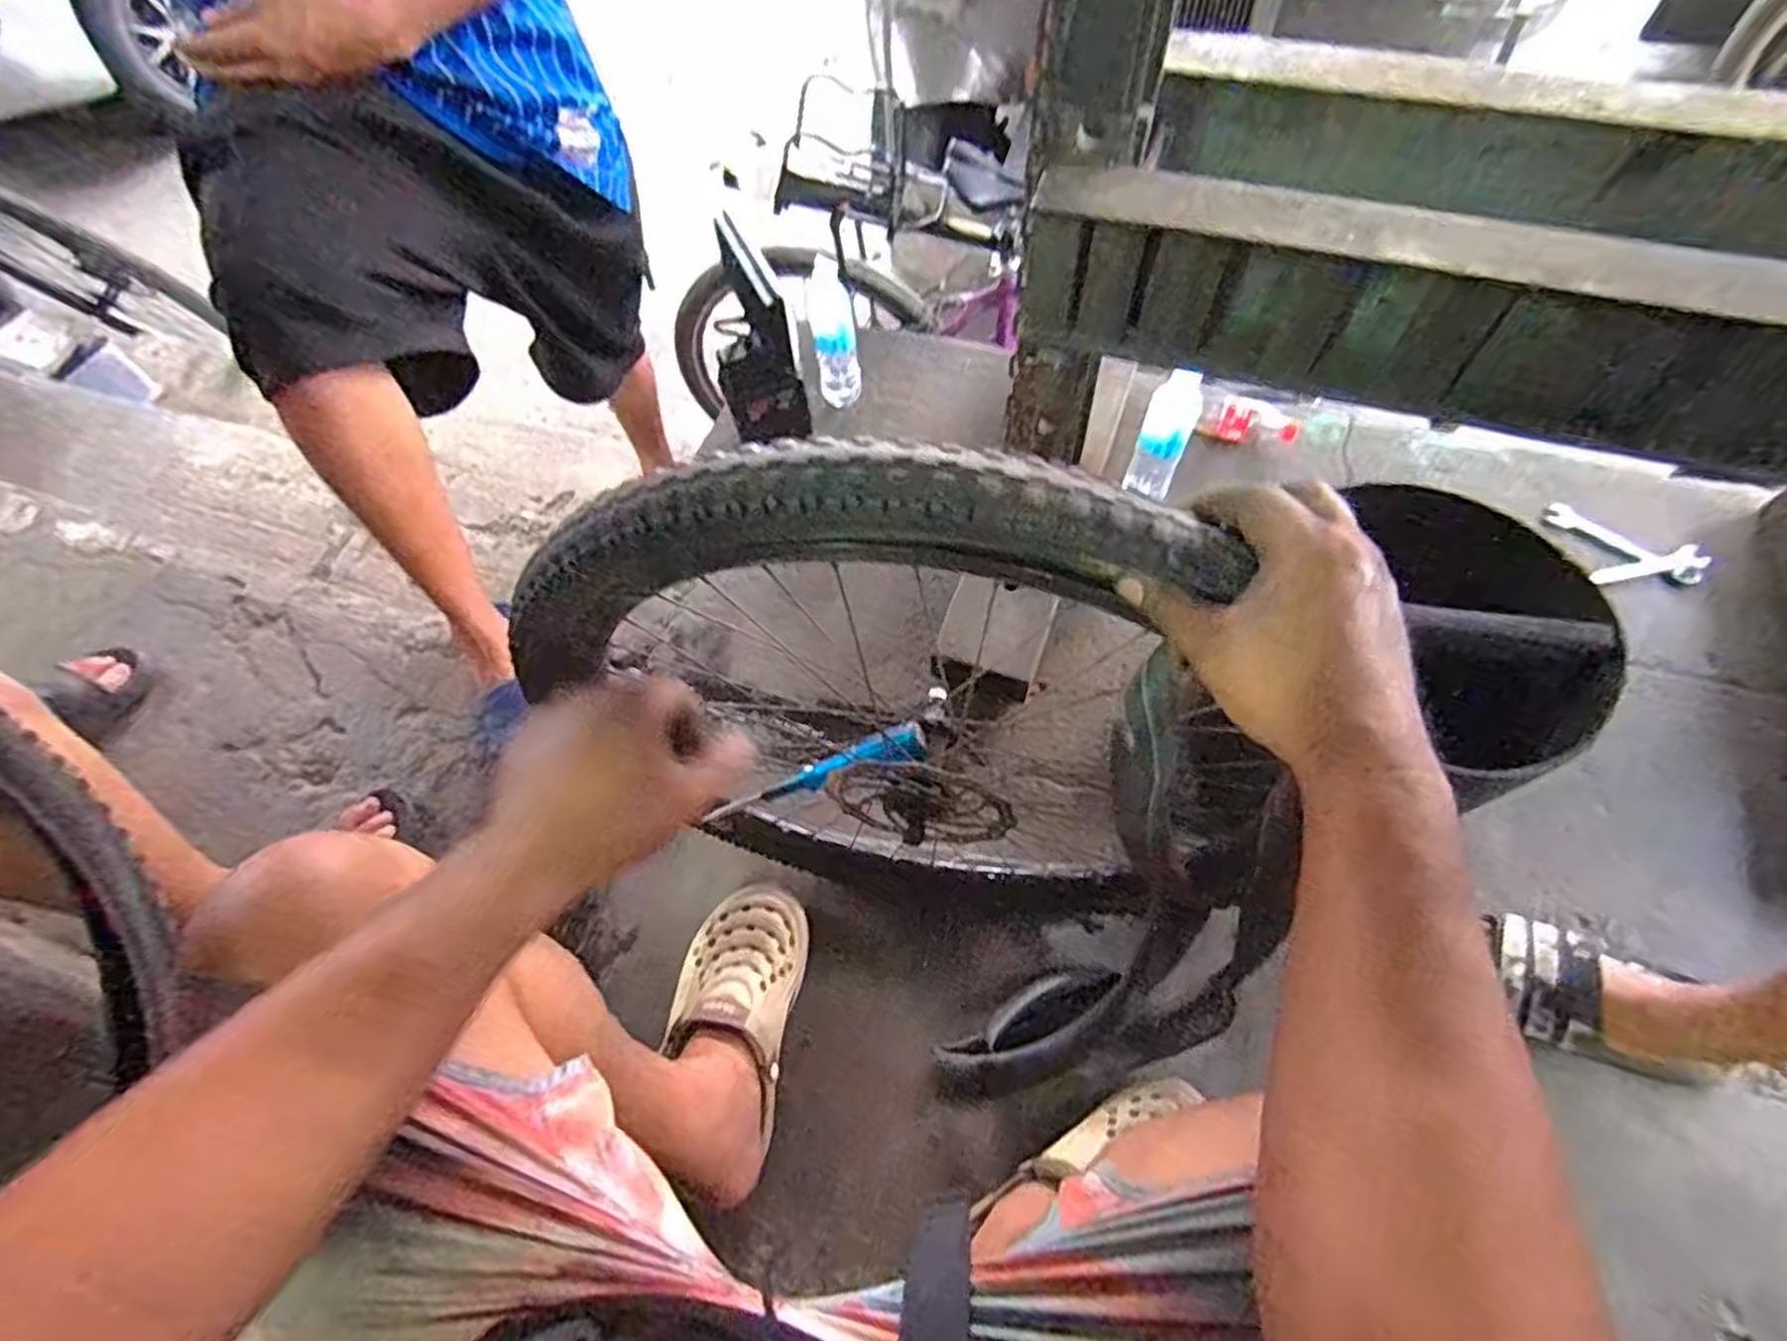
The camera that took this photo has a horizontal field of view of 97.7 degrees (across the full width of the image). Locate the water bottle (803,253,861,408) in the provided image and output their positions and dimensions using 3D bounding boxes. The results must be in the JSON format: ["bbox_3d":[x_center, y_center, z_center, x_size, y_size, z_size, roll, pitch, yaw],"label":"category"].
[{"bbox_3d":[-0.090,-0.501,1.187,0.067,0.198,0.056,-10,63,-1],"label":"water bottle"}]

